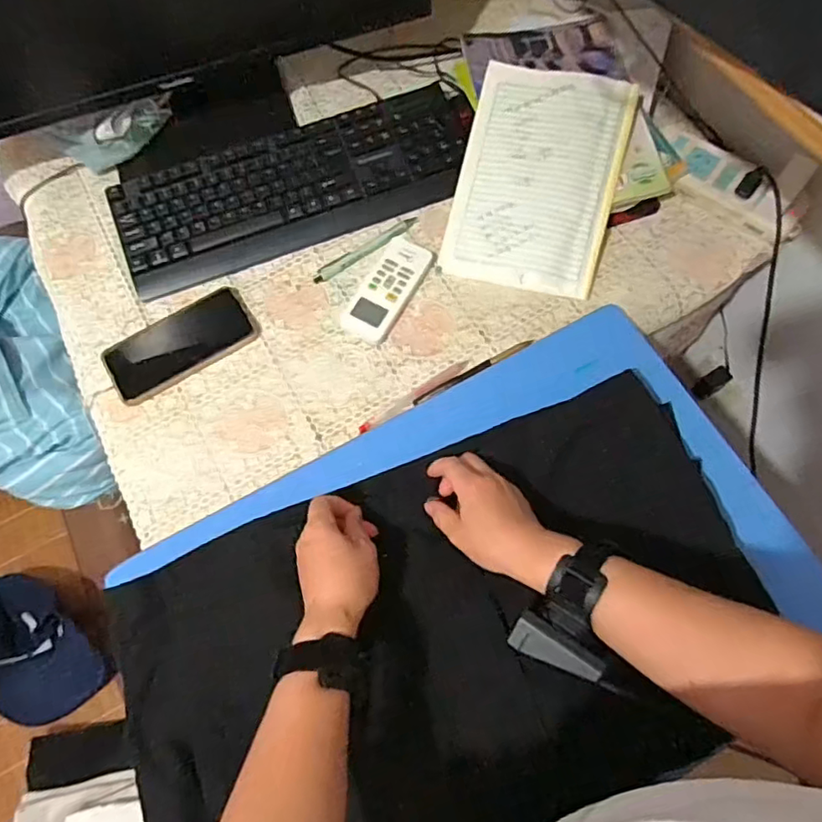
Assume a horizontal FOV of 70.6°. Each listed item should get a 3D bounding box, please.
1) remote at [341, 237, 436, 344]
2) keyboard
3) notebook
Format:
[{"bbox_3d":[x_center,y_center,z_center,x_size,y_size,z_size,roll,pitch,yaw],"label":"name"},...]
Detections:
[{"bbox_3d":[-0.027,-0.140,0.665,0.057,0.018,0.130,28,73,12],"label":"remote"},{"bbox_3d":[-0.137,-0.276,0.713,0.440,0.043,0.161,-18,70,-4],"label":"keyboard"},{"bbox_3d":[0.148,-0.269,0.675,0.175,0.015,0.256,14,86,9],"label":"notebook"}]

